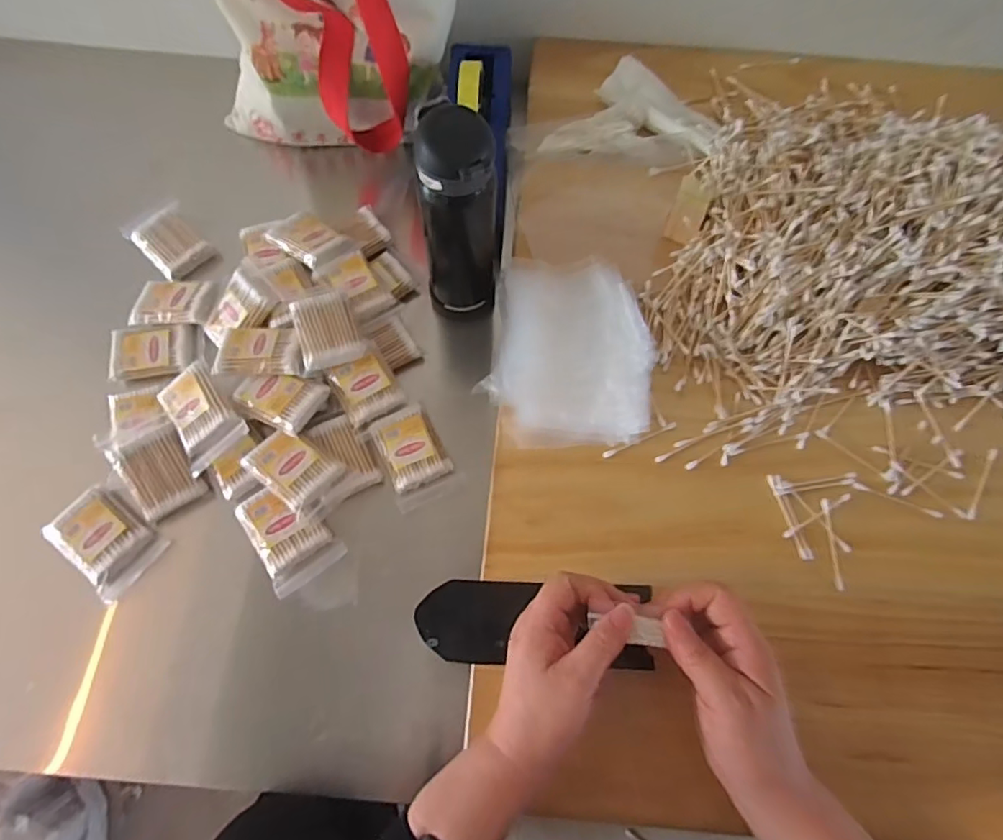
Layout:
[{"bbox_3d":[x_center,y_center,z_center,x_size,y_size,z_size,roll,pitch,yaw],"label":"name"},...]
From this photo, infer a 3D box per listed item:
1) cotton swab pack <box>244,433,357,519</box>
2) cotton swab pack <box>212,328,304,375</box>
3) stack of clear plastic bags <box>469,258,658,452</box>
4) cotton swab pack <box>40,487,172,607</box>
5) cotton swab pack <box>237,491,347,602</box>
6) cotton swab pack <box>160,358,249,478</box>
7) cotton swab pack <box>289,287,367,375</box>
[{"bbox_3d":[-0.184,0.043,0.497,0.079,0.013,0.057,40,73,14],"label":"cotton swab pack"},{"bbox_3d":[-0.224,-0.065,0.525,0.079,0.021,0.050,0,69,-1],"label":"cotton swab pack"},{"bbox_3d":[0.064,-0.065,0.503,0.139,0.032,0.180,9,69,3],"label":"stack of clear plastic bags"},{"bbox_3d":[-0.347,0.104,0.489,0.091,0.019,0.065,41,74,14],"label":"cotton swab pack"},{"bbox_3d":[-0.190,0.100,0.492,0.062,0.015,0.090,-36,73,-13],"label":"cotton swab pack"},{"bbox_3d":[-0.276,-0.004,0.511,0.060,0.017,0.089,-38,76,1],"label":"cotton swab pack"},{"bbox_3d":[-0.166,-0.085,0.532,0.056,0.021,0.076,-21,70,-8],"label":"cotton swab pack"}]

